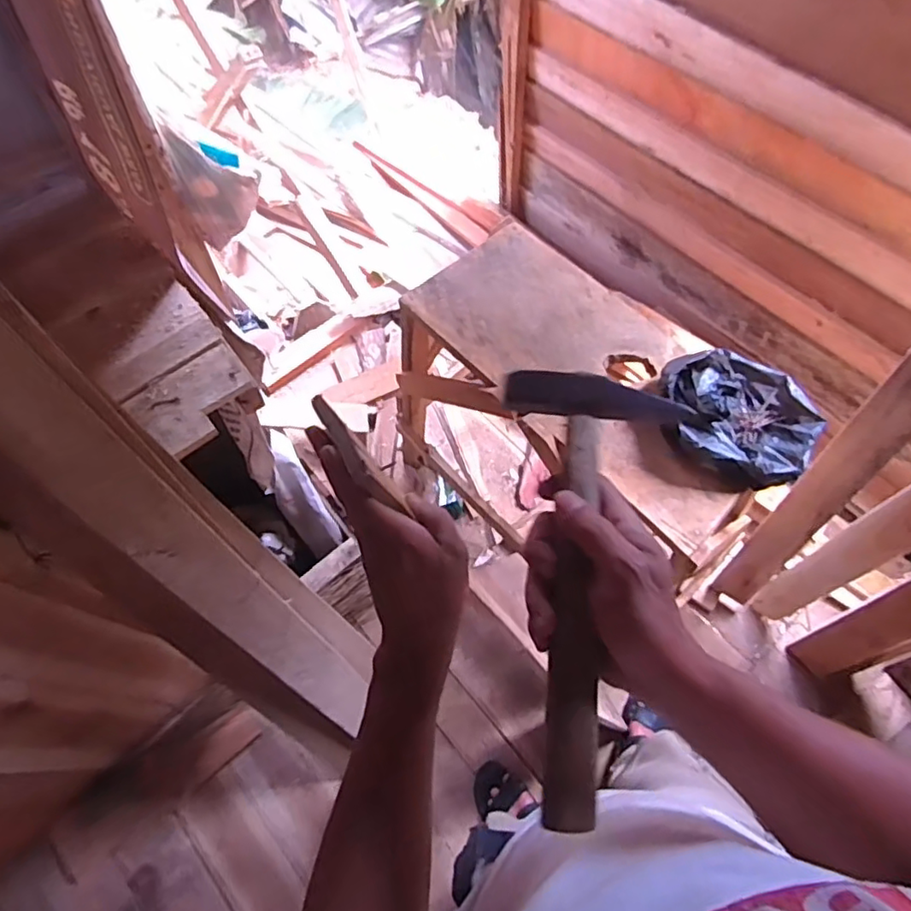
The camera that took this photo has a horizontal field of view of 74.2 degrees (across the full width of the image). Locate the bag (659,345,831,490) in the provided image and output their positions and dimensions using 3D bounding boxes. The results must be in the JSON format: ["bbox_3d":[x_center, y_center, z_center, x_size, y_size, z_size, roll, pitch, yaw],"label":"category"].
[{"bbox_3d":[0.454,-0.060,0.956,0.241,0.108,0.204,3,65,4],"label":"bag"}]

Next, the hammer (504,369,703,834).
[{"bbox_3d":[0.078,0.074,0.347,0.108,0.024,0.252,4,76,5],"label":"hammer"}]

